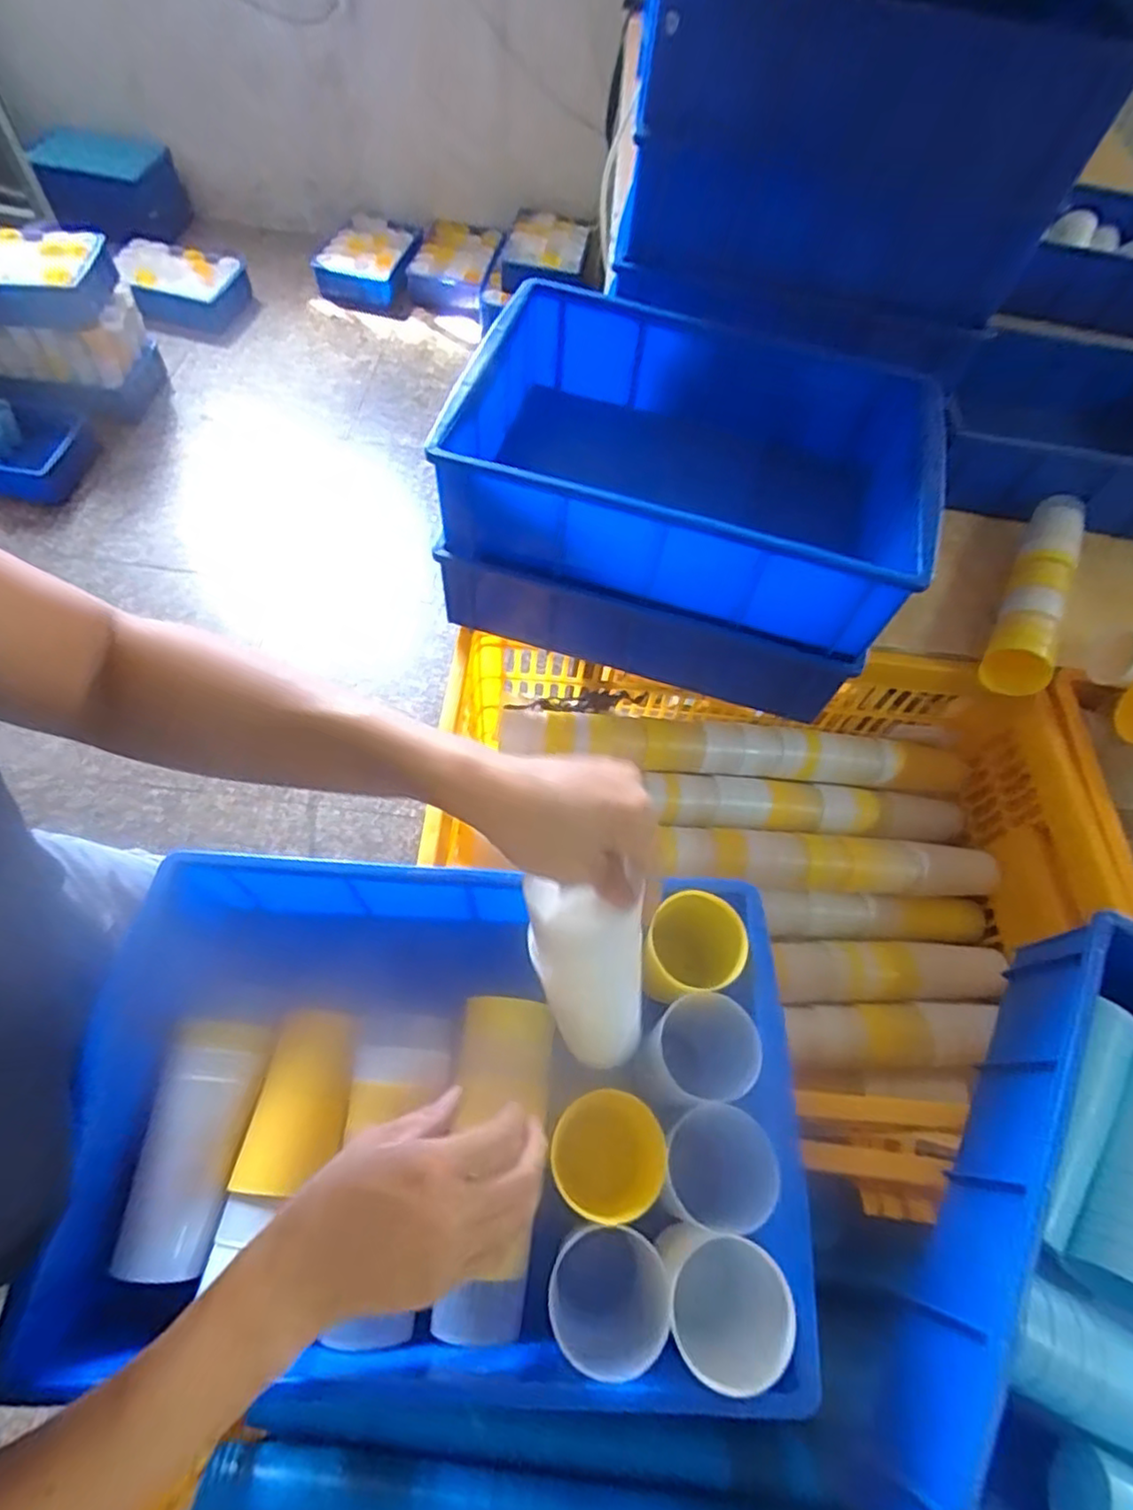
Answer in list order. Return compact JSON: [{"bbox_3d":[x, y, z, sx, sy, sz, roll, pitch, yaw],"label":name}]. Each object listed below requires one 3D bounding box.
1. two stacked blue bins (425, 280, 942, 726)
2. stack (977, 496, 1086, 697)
[{"bbox_3d":[0.121,-0.250,0.652,0.437,0.200,0.306,19,61,5],"label":"two stacked blue bins"},{"bbox_3d":[0.530,-0.194,0.746,0.065,0.061,0.307,28,62,10],"label":"stack"}]

